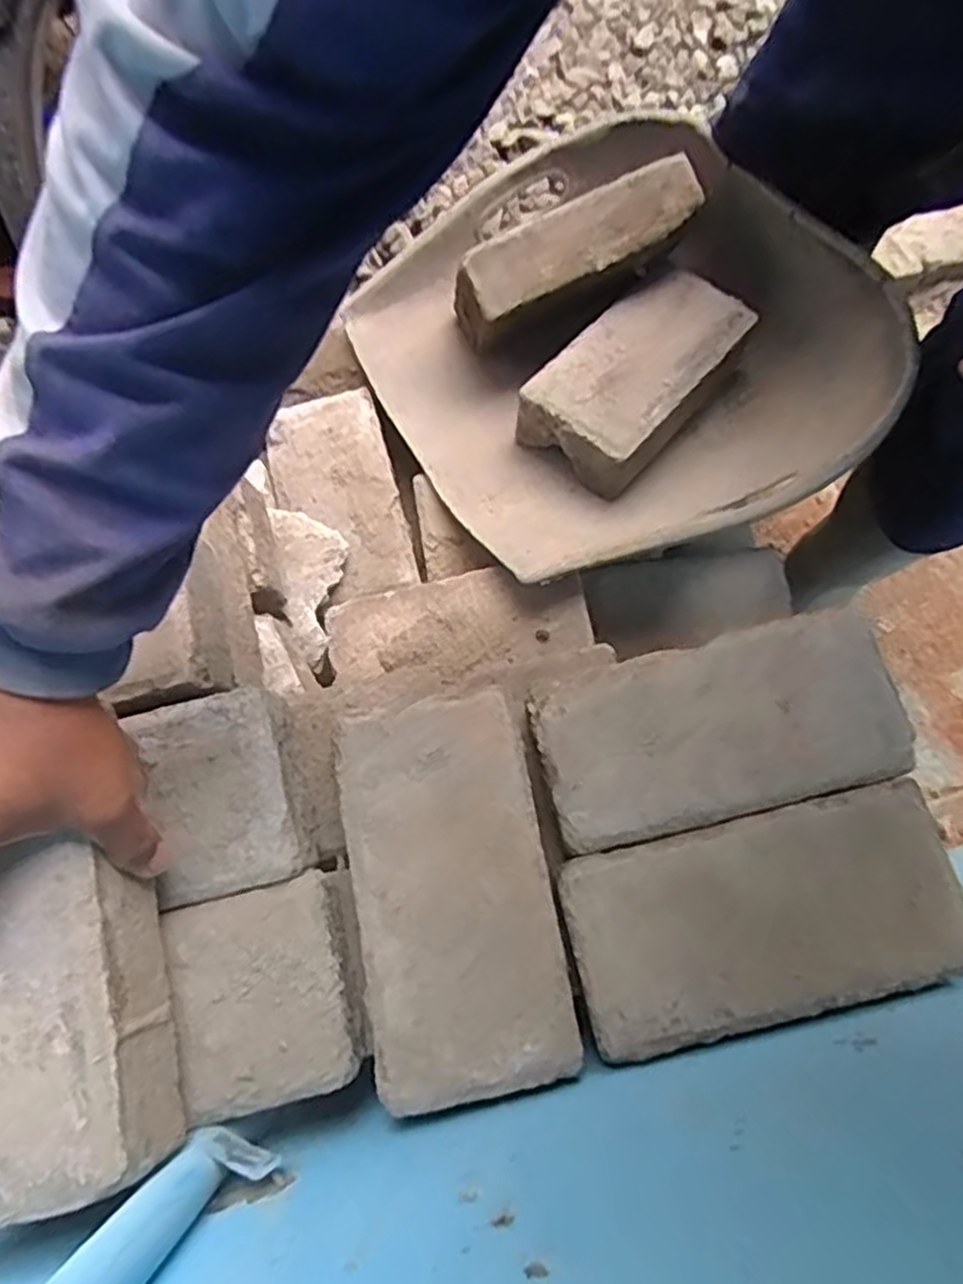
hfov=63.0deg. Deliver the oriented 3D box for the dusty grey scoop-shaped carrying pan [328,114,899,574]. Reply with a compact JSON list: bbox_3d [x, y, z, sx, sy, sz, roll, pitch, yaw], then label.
[{"bbox_3d":[0.131,-0.243,0.668,0.388,0.123,0.354,-29,77,-8],"label":"dusty grey scoop-shaped carrying pan"}]

